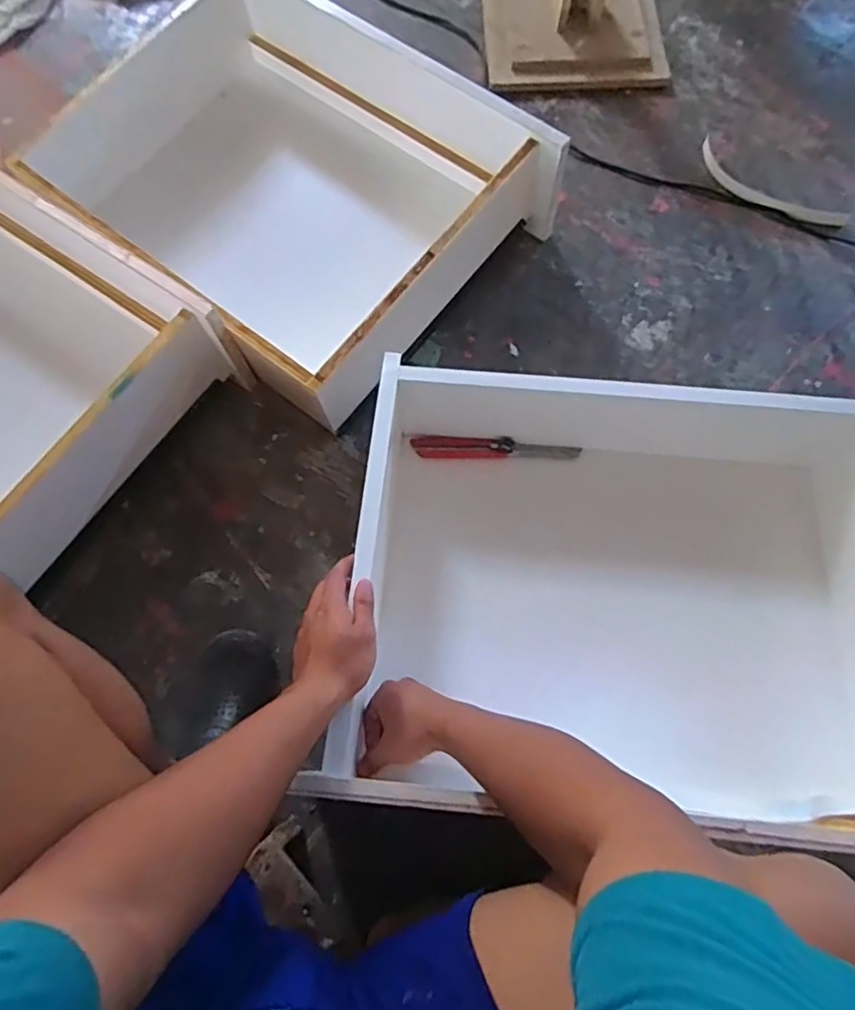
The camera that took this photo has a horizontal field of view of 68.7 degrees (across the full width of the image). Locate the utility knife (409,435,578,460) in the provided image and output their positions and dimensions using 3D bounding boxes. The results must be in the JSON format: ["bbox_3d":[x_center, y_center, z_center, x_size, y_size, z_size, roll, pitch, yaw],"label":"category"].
[{"bbox_3d":[0.098,-0.081,0.883,0.235,0.030,0.032,1,71,1],"label":"utility knife"}]

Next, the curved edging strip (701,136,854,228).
[{"bbox_3d":[0.562,-0.525,1.037,0.267,0.020,0.069,38,76,12],"label":"curved edging strip"}]

